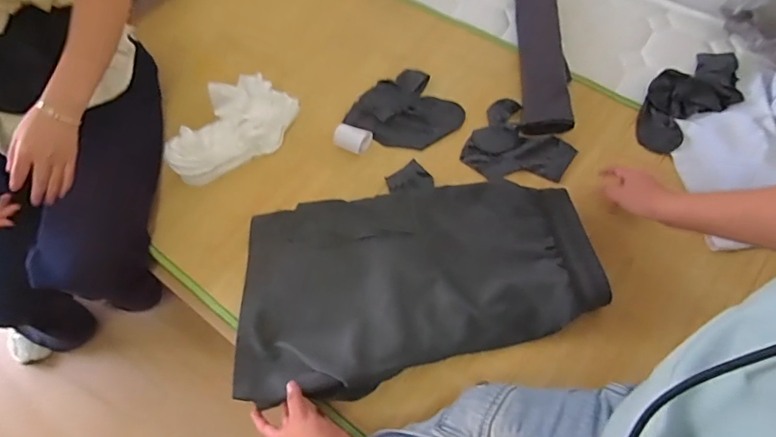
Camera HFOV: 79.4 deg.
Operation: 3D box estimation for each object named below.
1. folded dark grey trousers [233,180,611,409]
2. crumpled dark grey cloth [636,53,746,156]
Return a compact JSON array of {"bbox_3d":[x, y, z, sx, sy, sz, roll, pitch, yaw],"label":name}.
[{"bbox_3d":[0.040,0.095,0.724,0.528,0.058,0.309,-5,60,1],"label":"folded dark grey trousers"},{"bbox_3d":[0.543,-0.225,0.828,0.257,0.045,0.117,-31,65,-11],"label":"crumpled dark grey cloth"}]

